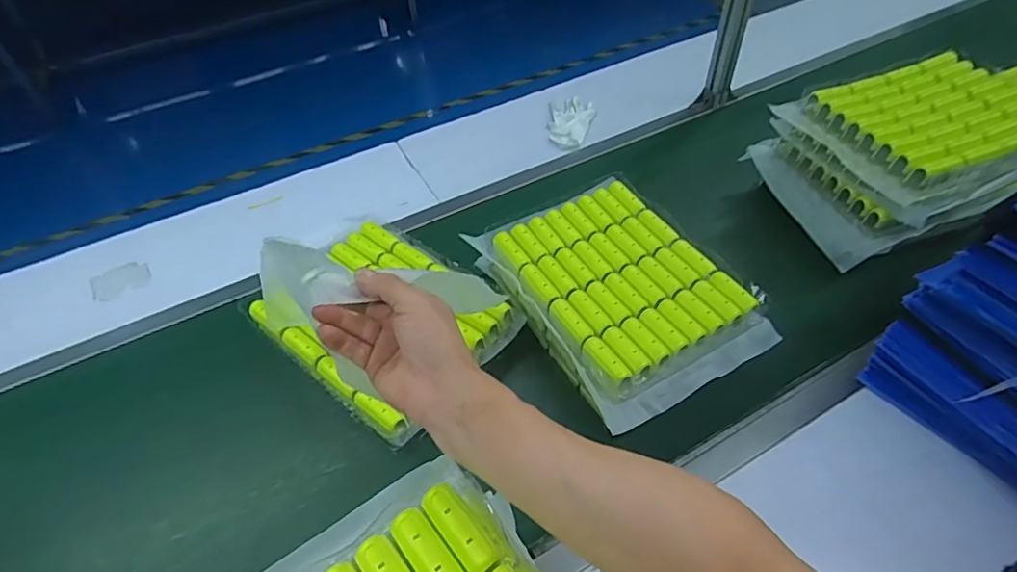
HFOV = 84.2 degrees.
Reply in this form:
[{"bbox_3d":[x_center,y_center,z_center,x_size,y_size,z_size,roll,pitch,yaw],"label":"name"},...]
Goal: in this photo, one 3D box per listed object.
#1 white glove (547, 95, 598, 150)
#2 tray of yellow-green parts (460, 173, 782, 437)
[{"bbox_3d":[0.143,-0.372,1.285,0.100,0.017,0.175,2,48,8],"label":"white glove"},{"bbox_3d":[0.162,-0.001,0.853,0.295,0.062,0.384,-26,50,-16],"label":"tray of yellow-green parts"}]

